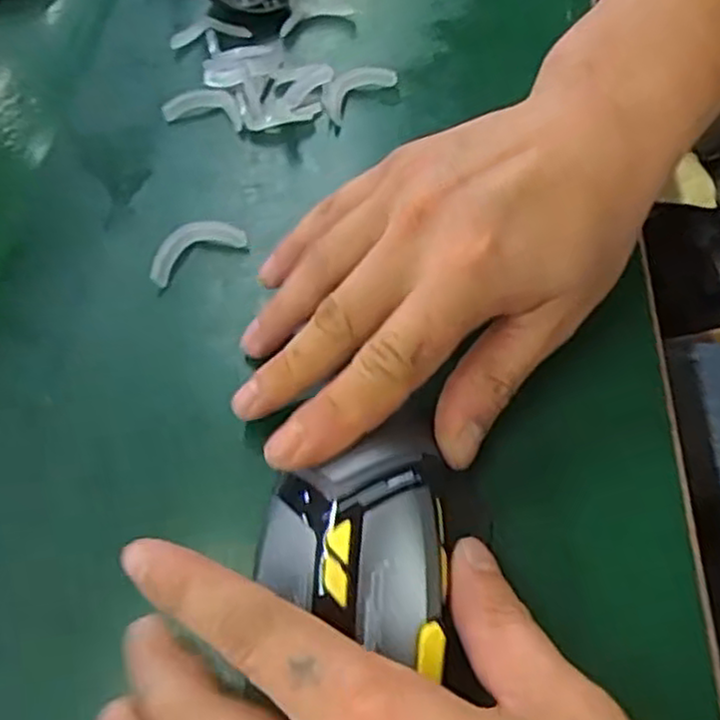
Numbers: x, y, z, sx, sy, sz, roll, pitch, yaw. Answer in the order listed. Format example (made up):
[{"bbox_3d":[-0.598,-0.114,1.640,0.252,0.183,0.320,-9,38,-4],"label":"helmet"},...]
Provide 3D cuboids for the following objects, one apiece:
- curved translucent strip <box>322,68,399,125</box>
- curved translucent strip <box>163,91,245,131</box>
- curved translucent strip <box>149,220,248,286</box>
[{"bbox_3d":[-0.003,-0.147,0.401,0.047,0.007,0.023,-39,66,-19],"label":"curved translucent strip"},{"bbox_3d":[-0.083,-0.138,0.402,0.045,0.008,0.023,10,60,8],"label":"curved translucent strip"},{"bbox_3d":[-0.078,-0.052,0.346,0.046,0.012,0.020,-31,63,-15],"label":"curved translucent strip"}]

